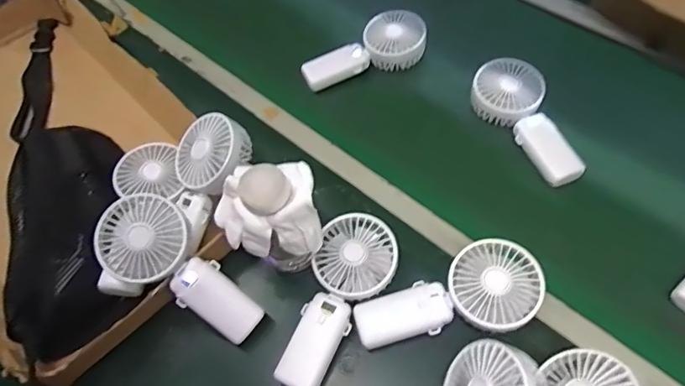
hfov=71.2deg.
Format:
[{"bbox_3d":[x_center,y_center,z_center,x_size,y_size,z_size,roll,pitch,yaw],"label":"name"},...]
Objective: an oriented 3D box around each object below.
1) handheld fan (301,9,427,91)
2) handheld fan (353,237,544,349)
[{"bbox_3d":[0.033,-0.201,0.692,0.180,0.049,0.076,-28,61,-13],"label":"handheld fan"},{"bbox_3d":[0.106,0.110,0.483,0.184,0.032,0.085,-21,59,6],"label":"handheld fan"}]

